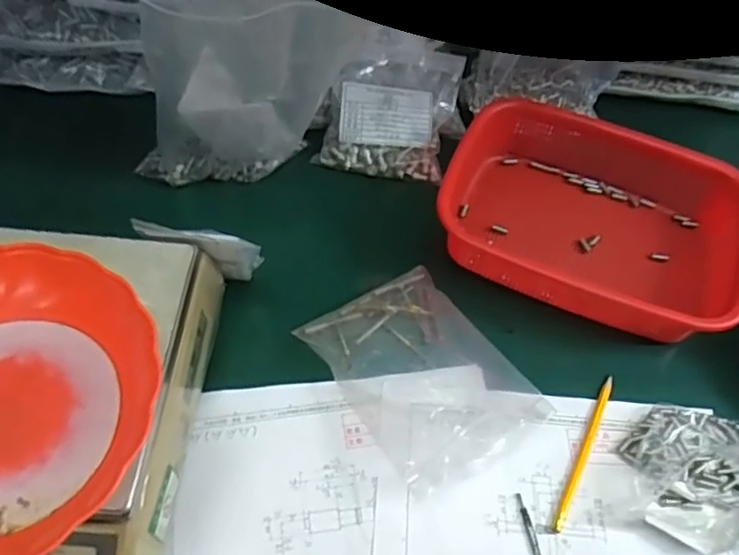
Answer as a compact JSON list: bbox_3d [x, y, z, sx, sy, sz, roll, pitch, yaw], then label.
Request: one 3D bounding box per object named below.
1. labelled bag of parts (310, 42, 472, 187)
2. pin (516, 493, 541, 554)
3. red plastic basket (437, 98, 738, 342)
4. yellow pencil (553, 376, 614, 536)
[{"bbox_3d":[0.026,-0.187,0.710,0.136,0.057,0.147,12,59,4],"label":"labelled bag of parts"},{"bbox_3d":[0.130,0.206,0.507,0.007,0.004,0.063,-6,60,-8],"label":"pin"},{"bbox_3d":[0.223,-0.071,0.630,0.281,0.063,0.207,18,59,6],"label":"red plastic basket"},{"bbox_3d":[0.186,0.149,0.542,0.009,0.004,0.145,26,60,11],"label":"yellow pencil"}]

